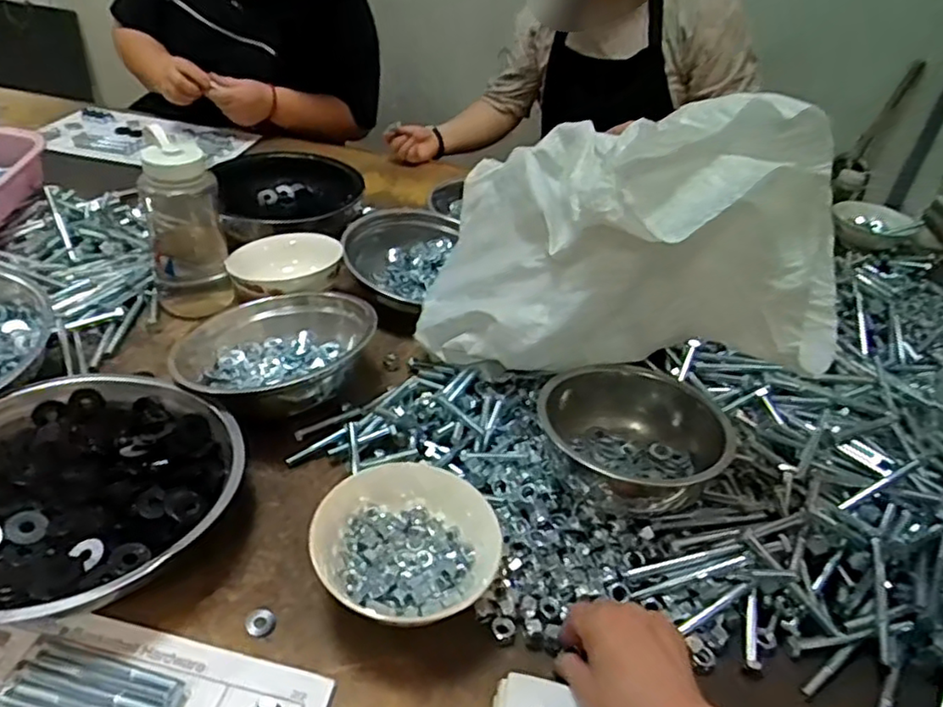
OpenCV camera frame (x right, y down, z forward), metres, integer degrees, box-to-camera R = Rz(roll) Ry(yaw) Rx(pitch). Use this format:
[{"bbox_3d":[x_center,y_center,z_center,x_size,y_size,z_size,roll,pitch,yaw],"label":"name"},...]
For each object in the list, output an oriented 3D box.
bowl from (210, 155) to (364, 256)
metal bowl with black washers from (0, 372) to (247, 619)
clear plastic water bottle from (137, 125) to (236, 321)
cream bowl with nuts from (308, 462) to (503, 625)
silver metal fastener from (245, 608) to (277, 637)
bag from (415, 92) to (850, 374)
[{"bbox_3d":[-0.291,-0.231,1.028,0.230,0.071,0.225,4,37,-3],"label":"bowl"},{"bbox_3d":[-0.324,0.112,0.557,0.252,0.070,0.235,-7,39,-18],"label":"metal bowl with black washers"},{"bbox_3d":[-0.349,-0.156,0.809,0.087,0.202,0.096,-8,40,-19],"label":"clear plastic water bottle"},{"bbox_3d":[-0.057,0.160,0.541,0.141,0.063,0.130,4,37,-3],"label":"cream bowl with nuts"},{"bbox_3d":[-0.163,0.208,0.514,0.023,0.004,0.024,13,36,-9],"label":"silver metal fastener"},{"bbox_3d":[0.096,-0.093,0.613,0.158,0.222,0.445,-23,11,-32],"label":"bag"}]

